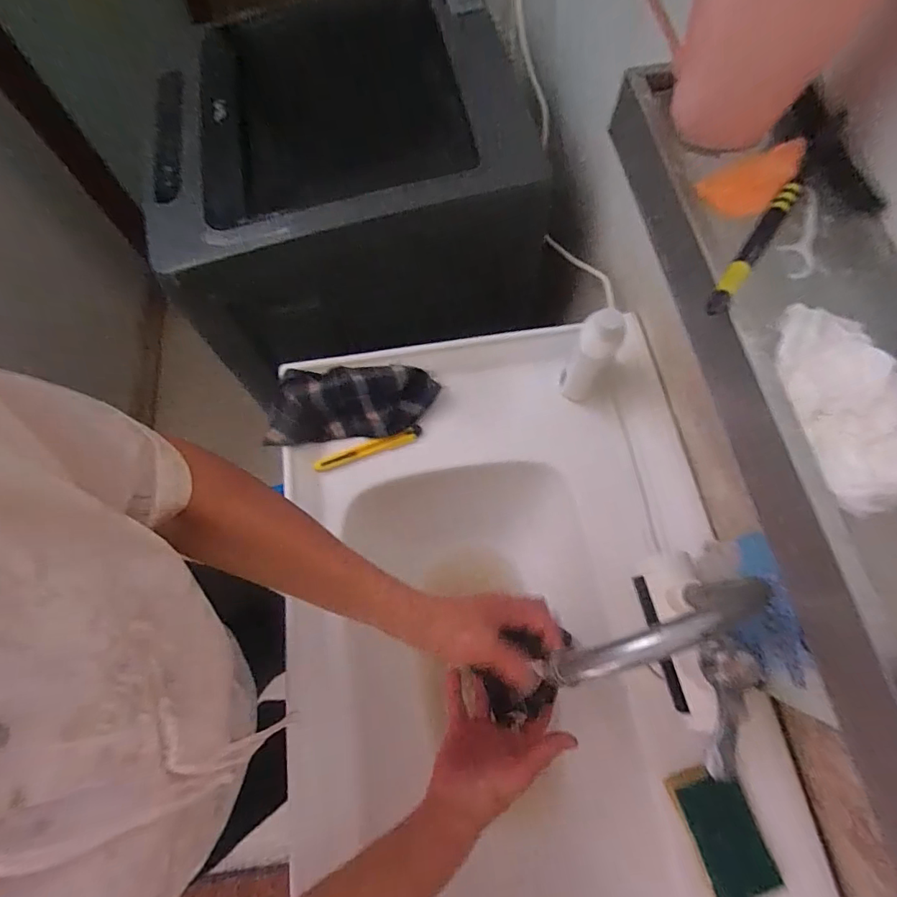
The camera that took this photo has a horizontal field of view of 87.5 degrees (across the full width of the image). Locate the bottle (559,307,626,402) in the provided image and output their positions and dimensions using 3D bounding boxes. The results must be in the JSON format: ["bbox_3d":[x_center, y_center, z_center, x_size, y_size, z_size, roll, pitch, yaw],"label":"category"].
[{"bbox_3d":[0.164,-0.103,0.544,0.045,0.137,0.042,0,69,1],"label":"bottle"}]

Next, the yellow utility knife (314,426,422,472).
[{"bbox_3d":[-0.098,0.001,0.582,0.135,0.013,0.018,-19,70,-6],"label":"yellow utility knife"}]

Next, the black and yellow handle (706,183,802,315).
[{"bbox_3d":[0.172,-0.113,0.264,0.010,0.009,0.108,34,73,13],"label":"black and yellow handle"}]

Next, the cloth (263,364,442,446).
[{"bbox_3d":[-0.119,-0.061,0.594,0.203,0.044,0.095,-9,69,-2],"label":"cloth"}]

